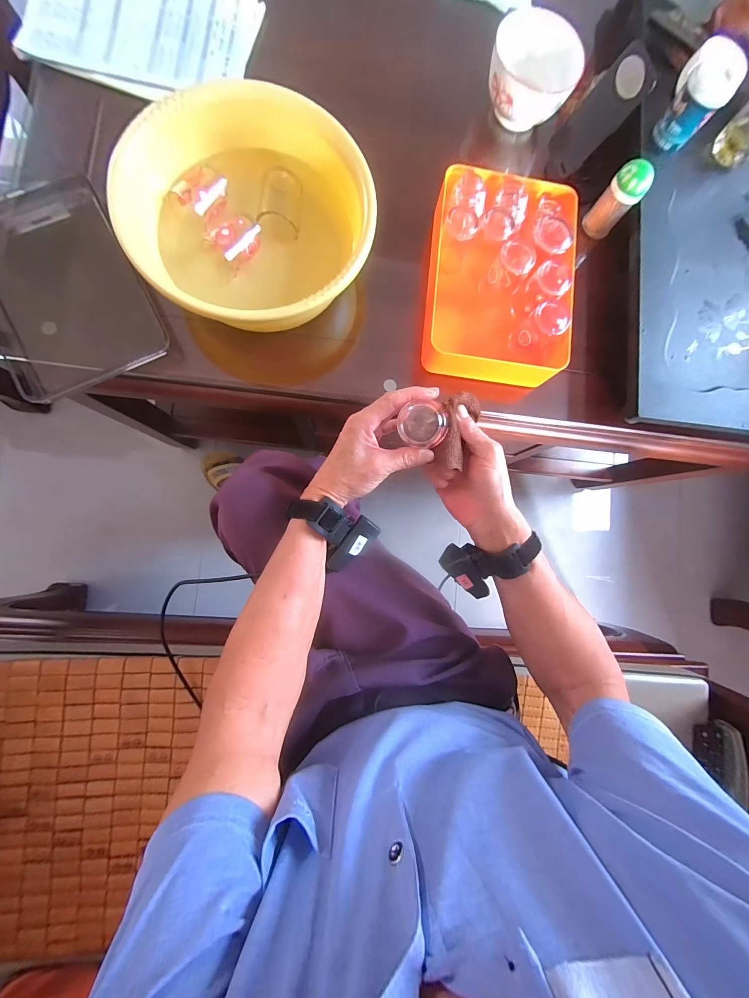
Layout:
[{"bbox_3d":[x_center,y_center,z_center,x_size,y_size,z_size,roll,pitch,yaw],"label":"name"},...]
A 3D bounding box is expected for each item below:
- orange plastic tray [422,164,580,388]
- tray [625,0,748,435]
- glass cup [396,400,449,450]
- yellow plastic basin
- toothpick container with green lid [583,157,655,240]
[{"bbox_3d":[0.176,-0.310,0.491,0.194,0.097,0.274,5,85,-5],"label":"orange plastic tray"},{"bbox_3d":[0.577,-0.460,0.515,0.395,0.037,0.743,3,86,-5],"label":"tray"},{"bbox_3d":[0.052,-0.081,0.358,0.054,0.051,0.054,1,107,5],"label":"glass cup"},{"bbox_3d":[-0.145,-0.348,0.424,0.282,0.083,0.270,0,86,-5],"label":"yellow plastic basin"},{"bbox_3d":[0.359,-0.442,0.495,0.040,0.081,0.047,-43,91,-7],"label":"toothpick container with green lid"}]

